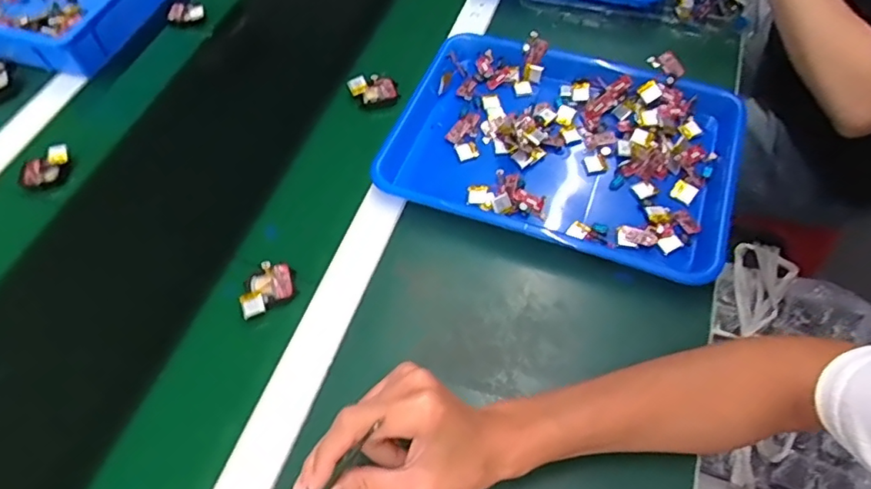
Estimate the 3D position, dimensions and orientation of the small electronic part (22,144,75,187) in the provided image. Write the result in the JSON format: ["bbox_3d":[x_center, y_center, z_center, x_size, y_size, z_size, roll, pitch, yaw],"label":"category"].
[{"bbox_3d":[-0.418,-0.082,0.622,0.034,0.015,0.054,35,65,26],"label":"small electronic part"}]

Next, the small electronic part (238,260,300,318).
[{"bbox_3d":[-0.155,0.039,0.526,0.055,0.016,0.041,-33,58,-17],"label":"small electronic part"}]

